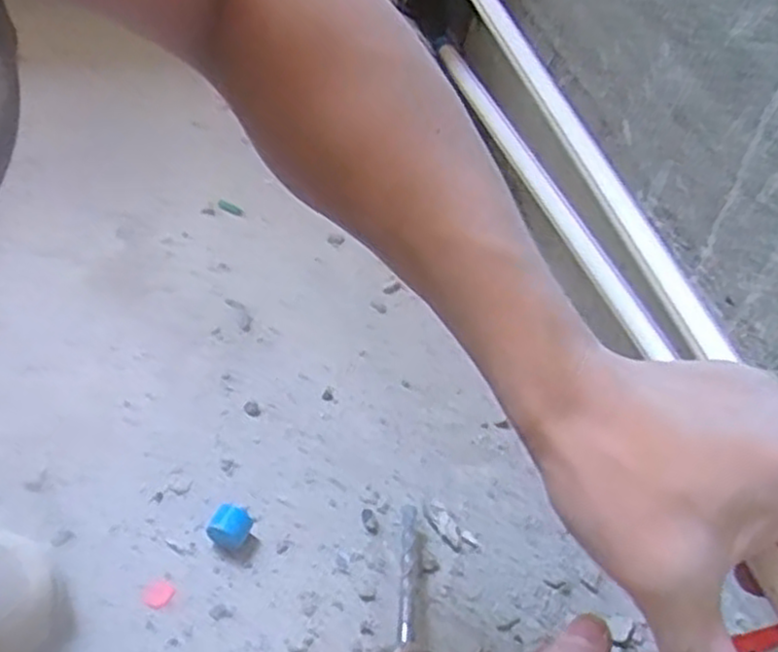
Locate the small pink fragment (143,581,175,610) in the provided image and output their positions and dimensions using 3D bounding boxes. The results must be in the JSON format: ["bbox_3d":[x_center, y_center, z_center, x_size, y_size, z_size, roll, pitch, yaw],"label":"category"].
[{"bbox_3d":[-0.157,0.182,0.518,0.019,0.004,0.019,4,46,-4],"label":"small pink fragment"}]

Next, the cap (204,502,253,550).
[{"bbox_3d":[-0.114,0.143,0.540,0.025,0.026,0.024,21,49,14],"label":"cap"}]

